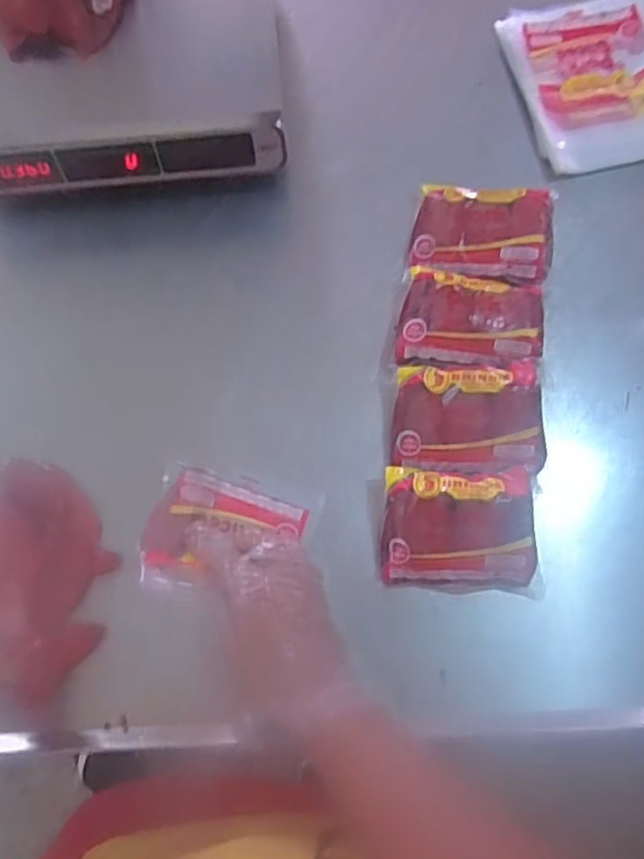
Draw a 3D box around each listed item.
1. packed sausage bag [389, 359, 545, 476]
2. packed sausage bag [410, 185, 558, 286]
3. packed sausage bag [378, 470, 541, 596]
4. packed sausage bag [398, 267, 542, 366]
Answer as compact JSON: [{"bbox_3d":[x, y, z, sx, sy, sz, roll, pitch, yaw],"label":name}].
[{"bbox_3d":[0.131,-0.013,0.610,0.134,0.024,0.095,3,90,10],"label":"packed sausage bag"},{"bbox_3d":[0.157,-0.193,0.665,0.132,0.029,0.098,6,81,17],"label":"packed sausage bag"},{"bbox_3d":[0.120,0.087,0.585,0.131,0.040,0.102,2,74,2],"label":"packed sausage bag"},{"bbox_3d":[0.139,-0.105,0.642,0.133,0.047,0.098,2,74,2],"label":"packed sausage bag"}]

